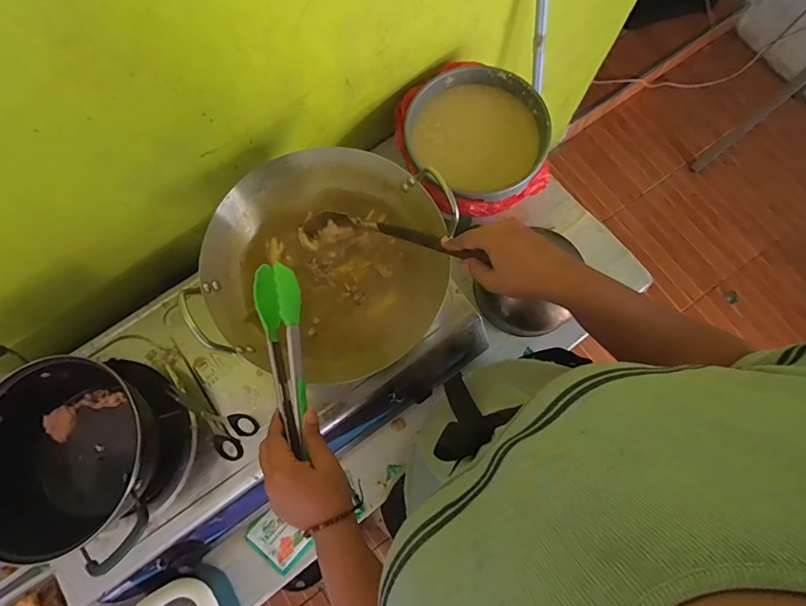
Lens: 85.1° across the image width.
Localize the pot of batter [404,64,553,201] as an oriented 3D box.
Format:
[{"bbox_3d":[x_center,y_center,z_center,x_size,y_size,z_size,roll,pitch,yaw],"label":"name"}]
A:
[{"bbox_3d":[0.125,-0.276,0.764,0.224,0.096,0.227,0,76,1],"label":"pot of batter"}]

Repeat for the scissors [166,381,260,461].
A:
[{"bbox_3d":[-0.290,0.171,0.648,0.148,0.005,0.064,27,78,7],"label":"scissors"}]

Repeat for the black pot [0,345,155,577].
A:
[{"bbox_3d":[-0.421,0.200,0.582,0.233,0.129,0.231,0,76,1],"label":"black pot"}]

